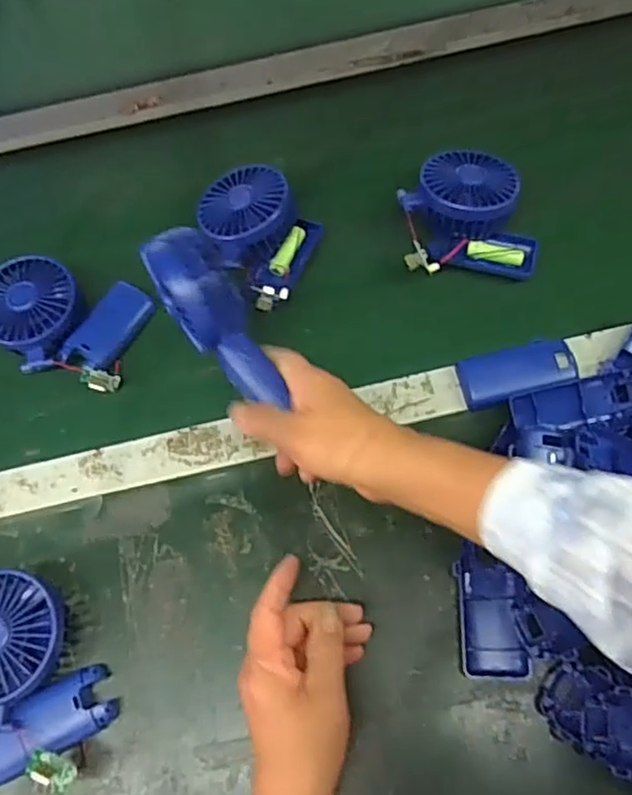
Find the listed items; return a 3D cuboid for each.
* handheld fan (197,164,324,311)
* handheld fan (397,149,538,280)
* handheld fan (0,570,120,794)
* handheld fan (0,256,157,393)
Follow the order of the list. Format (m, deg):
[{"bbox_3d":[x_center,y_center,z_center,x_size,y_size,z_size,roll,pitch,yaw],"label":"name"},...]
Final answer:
[{"bbox_3d":[-0.046,-0.147,0.581,0.092,0.059,0.134,-35,71,-10],"label":"handheld fan"},{"bbox_3d":[0.136,-0.158,0.579,0.112,0.070,0.108,-2,69,2],"label":"handheld fan"},{"bbox_3d":[-0.207,0.198,0.450,0.088,0.043,0.148,-28,70,-8],"label":"handheld fan"},{"bbox_3d":[-0.229,-0.068,0.568,0.140,0.036,0.098,14,70,8],"label":"handheld fan"}]

